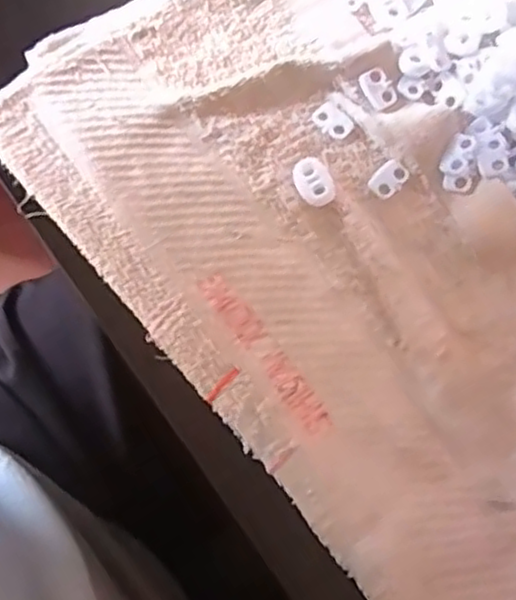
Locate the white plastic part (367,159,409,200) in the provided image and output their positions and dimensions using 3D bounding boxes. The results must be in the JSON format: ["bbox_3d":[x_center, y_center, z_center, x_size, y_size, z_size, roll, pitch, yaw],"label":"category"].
[{"bbox_3d":[0.058,-0.054,0.311,0.012,0.004,0.018,40,75,9],"label":"white plastic part"}]

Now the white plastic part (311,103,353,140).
[{"bbox_3d":[0.034,-0.081,0.317,0.018,0.004,0.011,42,75,9],"label":"white plastic part"}]

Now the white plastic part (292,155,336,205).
[{"bbox_3d":[0.024,-0.052,0.307,0.016,0.008,0.022,-15,74,-8],"label":"white plastic part"}]

